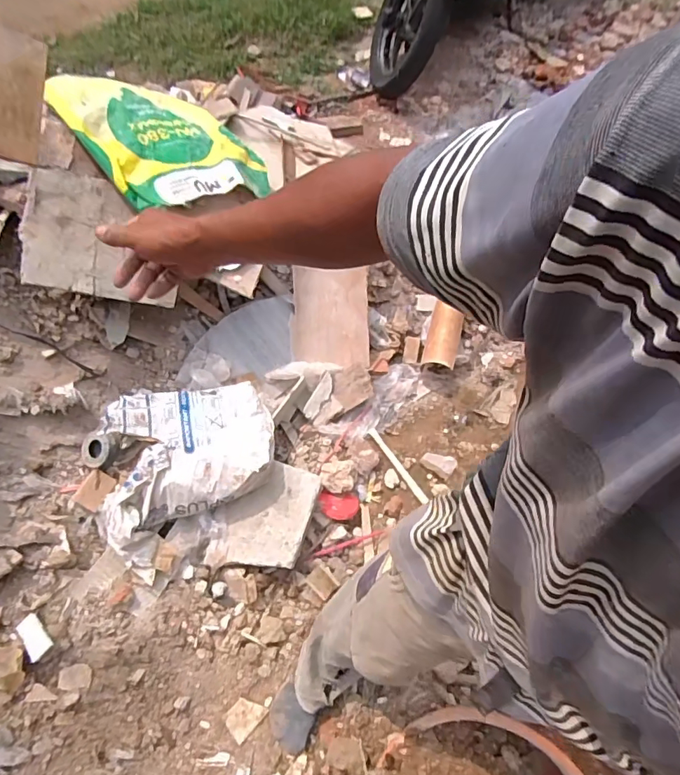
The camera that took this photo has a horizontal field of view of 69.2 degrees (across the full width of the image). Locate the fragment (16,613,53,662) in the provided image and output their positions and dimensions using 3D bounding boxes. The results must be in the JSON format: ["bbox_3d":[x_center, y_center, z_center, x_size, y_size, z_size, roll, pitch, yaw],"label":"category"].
[{"bbox_3d":[-0.580,0.472,0.934,0.079,0.008,0.040,44,50,18],"label":"fragment"}]

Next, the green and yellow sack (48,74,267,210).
[{"bbox_3d":[-0.419,-0.608,1.167,0.455,0.077,0.455,-35,85,-33],"label":"green and yellow sack"}]

